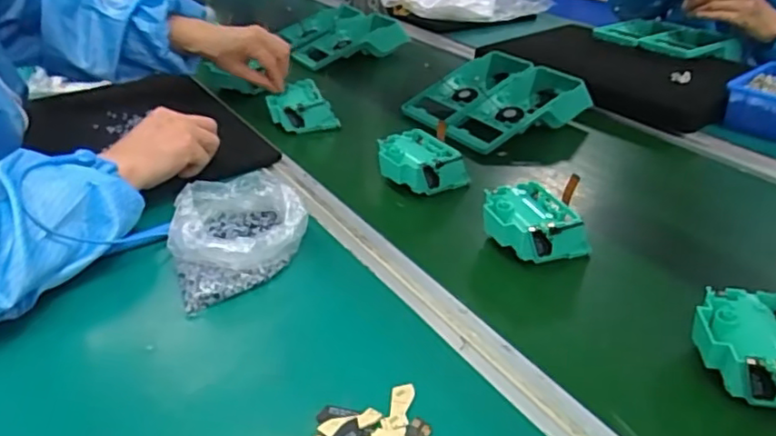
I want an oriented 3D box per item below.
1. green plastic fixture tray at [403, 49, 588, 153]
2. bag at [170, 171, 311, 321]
[{"bbox_3d":[0.131,-0.153,0.797,0.180,0.061,0.176,-26,38,-28],"label":"green plastic fixture tray"},{"bbox_3d":[-0.128,0.009,0.519,0.110,0.050,0.128,-16,35,-21],"label":"bag"}]

